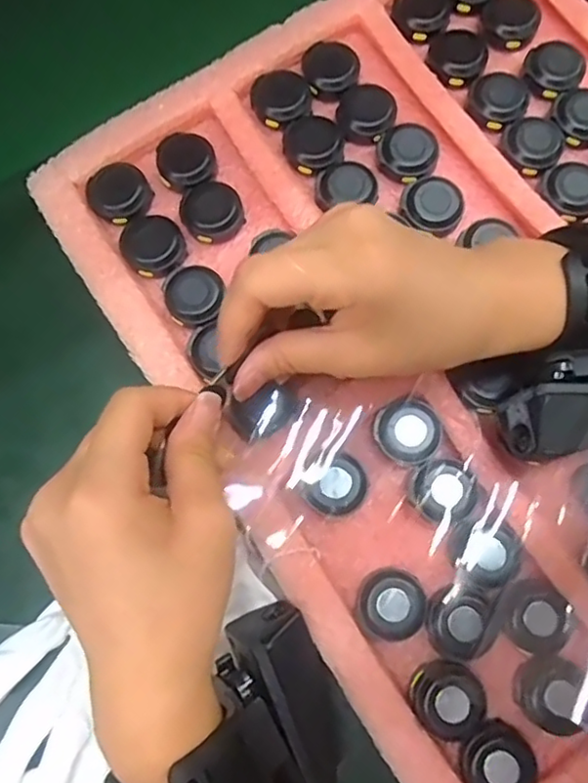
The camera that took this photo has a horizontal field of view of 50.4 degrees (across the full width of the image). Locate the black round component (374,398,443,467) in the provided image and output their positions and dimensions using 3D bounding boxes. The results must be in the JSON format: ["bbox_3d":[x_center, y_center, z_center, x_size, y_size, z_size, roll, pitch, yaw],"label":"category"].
[{"bbox_3d":[0.052,0.017,0.284,0.028,0.007,0.029,0,79,1],"label":"black round component"}]

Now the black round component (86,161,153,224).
[{"bbox_3d":[-0.088,-0.099,0.314,0.030,0.007,0.030,0,79,1],"label":"black round component"}]

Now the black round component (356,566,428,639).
[{"bbox_3d":[0.042,0.091,0.271,0.028,0.014,0.027,0,79,1],"label":"black round component"}]

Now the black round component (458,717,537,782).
[{"bbox_3d":[0.083,0.153,0.255,0.028,0.010,0.030,0,79,1],"label":"black round component"}]

